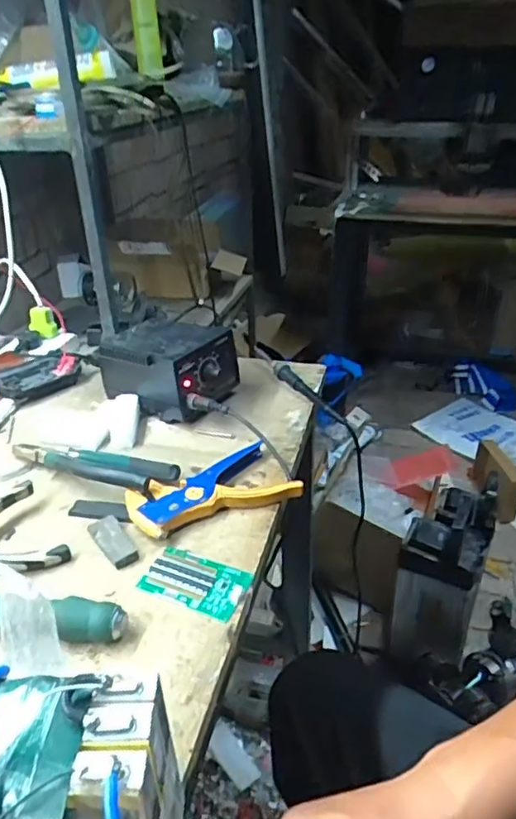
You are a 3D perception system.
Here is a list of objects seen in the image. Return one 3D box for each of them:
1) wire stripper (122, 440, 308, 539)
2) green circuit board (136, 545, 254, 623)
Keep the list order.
[{"bbox_3d":[-0.050,0.079,0.601,0.162,0.020,0.103,-17,36,-24],"label":"wire stripper"},{"bbox_3d":[-0.054,0.148,0.513,0.089,0.005,0.056,14,36,21],"label":"green circuit board"}]

